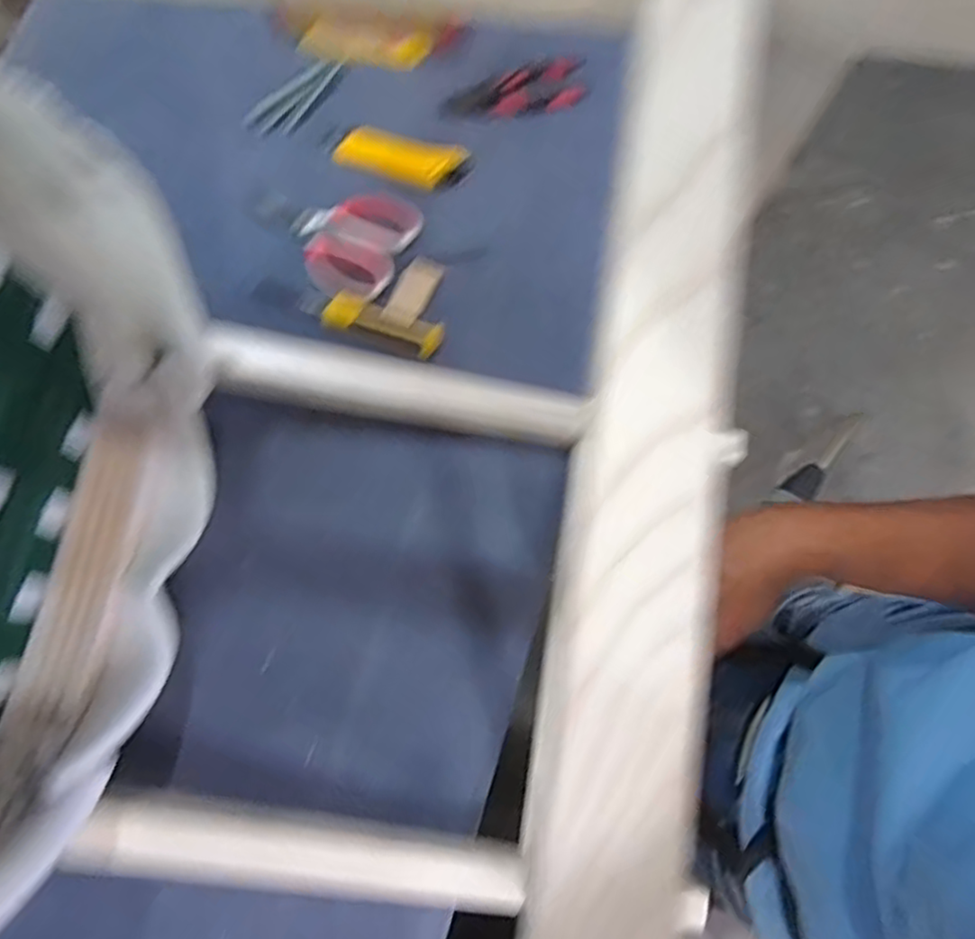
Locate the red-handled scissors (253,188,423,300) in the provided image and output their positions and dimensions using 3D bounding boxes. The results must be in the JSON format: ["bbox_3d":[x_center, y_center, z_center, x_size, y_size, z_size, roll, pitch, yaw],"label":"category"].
[{"bbox_3d":[-0.164,-0.252,0.716,0.164,0.011,0.124,26,78,8],"label":"red-handled scissors"}]

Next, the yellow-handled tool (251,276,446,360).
[{"bbox_3d":[-0.141,-0.159,0.688,0.205,0.028,0.041,24,77,7],"label":"yellow-handled tool"}]

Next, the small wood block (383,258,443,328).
[{"bbox_3d":[-0.075,-0.181,0.697,0.035,0.011,0.084,20,61,6],"label":"small wood block"}]

